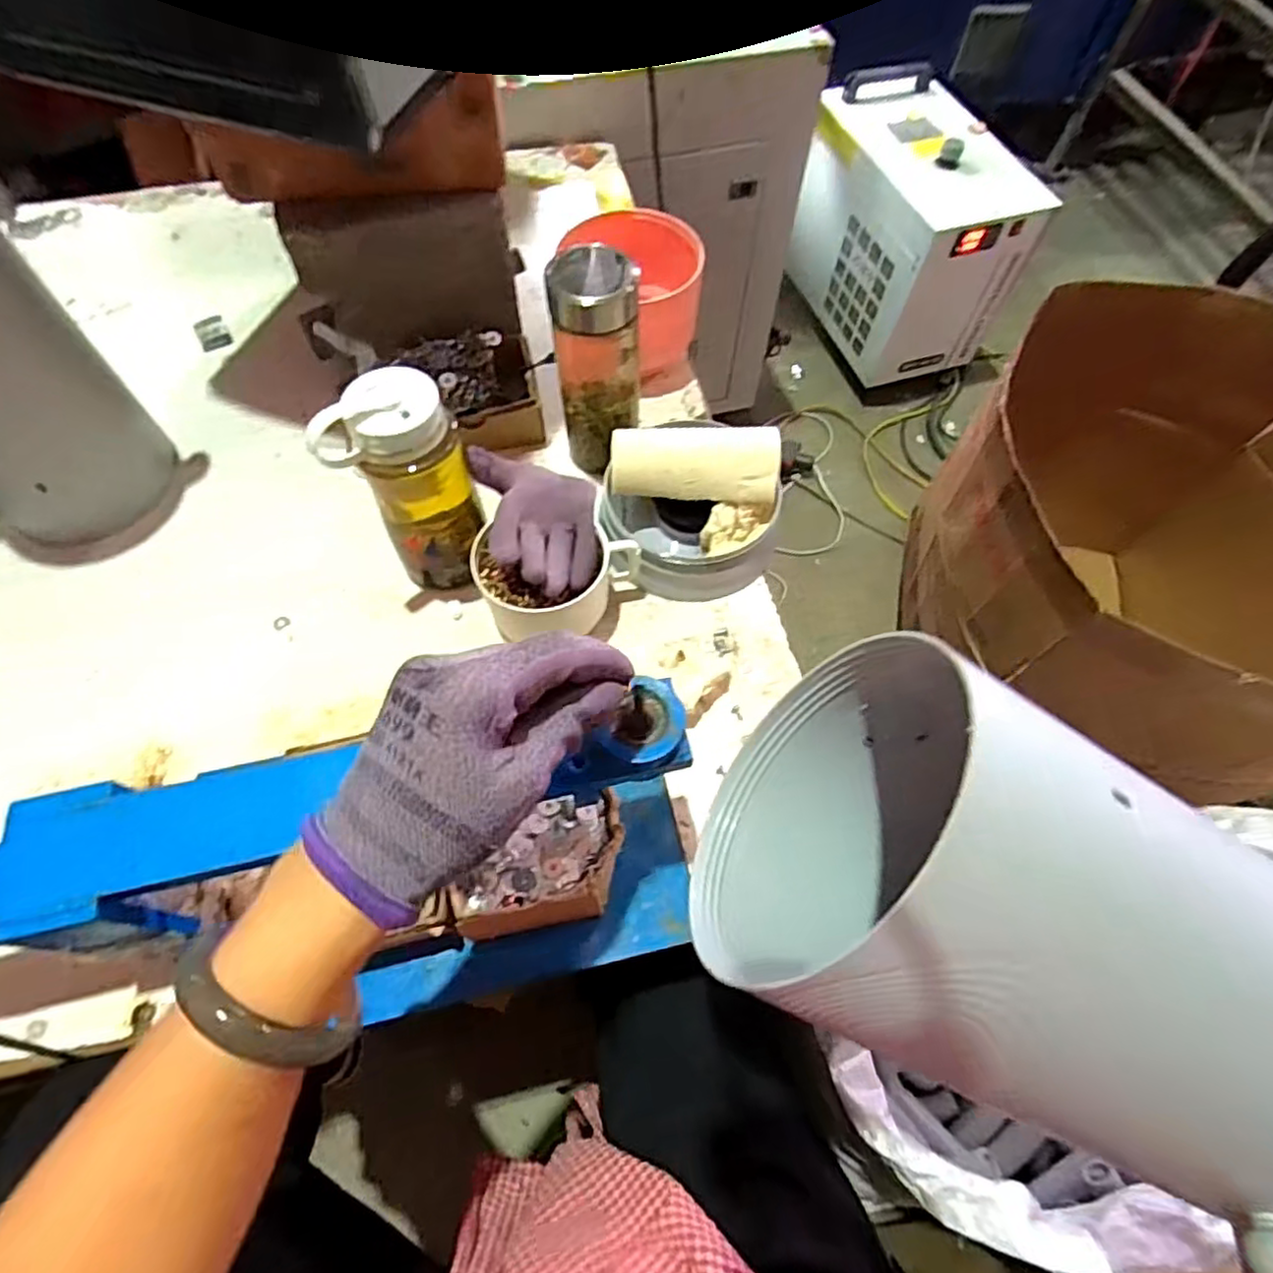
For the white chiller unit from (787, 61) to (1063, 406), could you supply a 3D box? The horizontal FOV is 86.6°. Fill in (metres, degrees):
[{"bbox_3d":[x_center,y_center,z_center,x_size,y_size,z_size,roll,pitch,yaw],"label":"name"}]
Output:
[{"bbox_3d":[0.601,-0.907,1.575,0.327,0.454,0.482,-17,65,-9],"label":"white chiller unit"}]

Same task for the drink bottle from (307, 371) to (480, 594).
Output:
[{"bbox_3d":[-0.177,-0.114,0.541,0.070,0.179,0.087,21,65,9],"label":"drink bottle"}]

